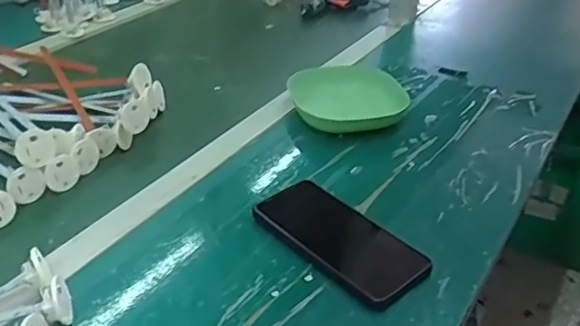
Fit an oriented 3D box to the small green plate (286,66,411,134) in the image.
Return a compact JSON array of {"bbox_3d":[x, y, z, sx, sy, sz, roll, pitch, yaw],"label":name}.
[{"bbox_3d":[0.080,-0.086,0.772,0.146,0.044,0.154,0,32,0],"label":"small green plate"}]

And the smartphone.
[{"bbox_3d":[0.044,0.068,0.550,0.079,0.015,0.162,-26,41,-35],"label":"smartphone"}]

